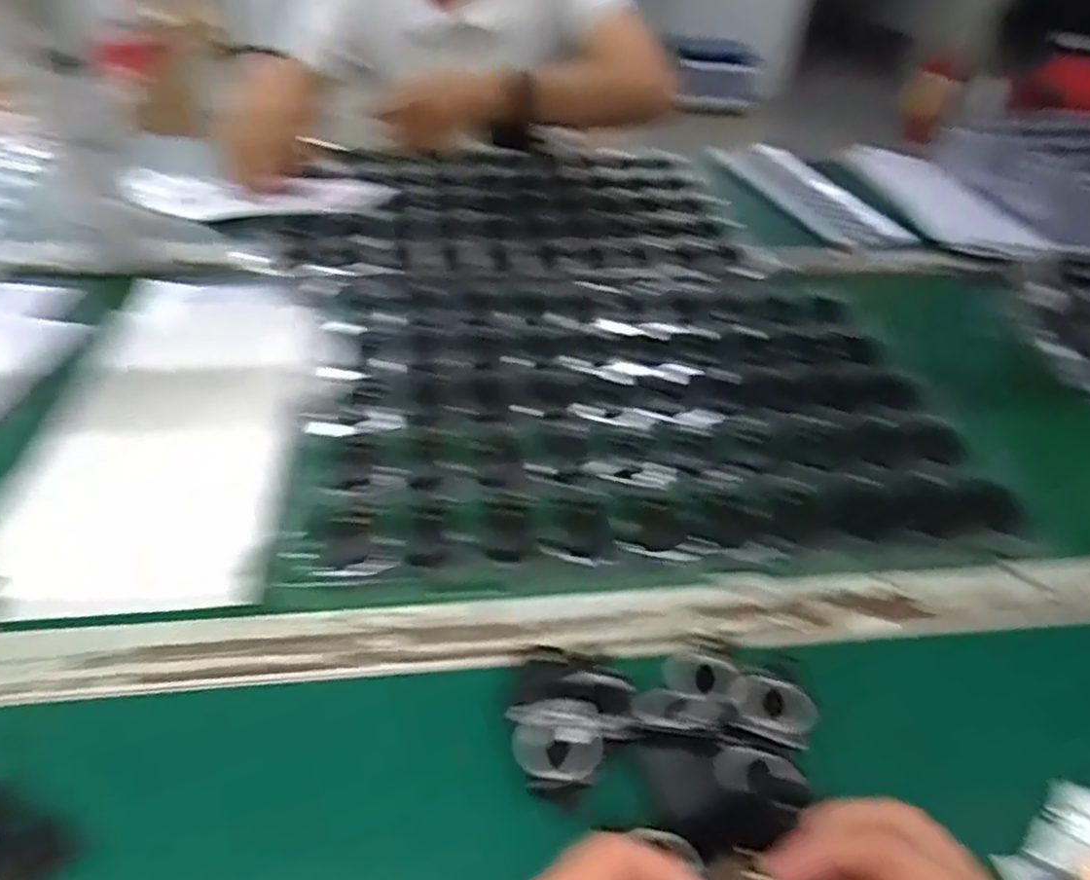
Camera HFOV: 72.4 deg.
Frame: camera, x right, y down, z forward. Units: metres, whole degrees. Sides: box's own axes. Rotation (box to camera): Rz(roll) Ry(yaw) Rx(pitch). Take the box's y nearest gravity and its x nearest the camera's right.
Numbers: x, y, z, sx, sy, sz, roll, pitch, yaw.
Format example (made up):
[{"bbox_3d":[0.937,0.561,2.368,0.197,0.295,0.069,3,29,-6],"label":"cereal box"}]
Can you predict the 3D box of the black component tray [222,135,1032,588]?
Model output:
[{"bbox_3d":[0.021,-0.137,0.672,0.475,0.025,0.643,-6,41,-14],"label":"black component tray"}]

